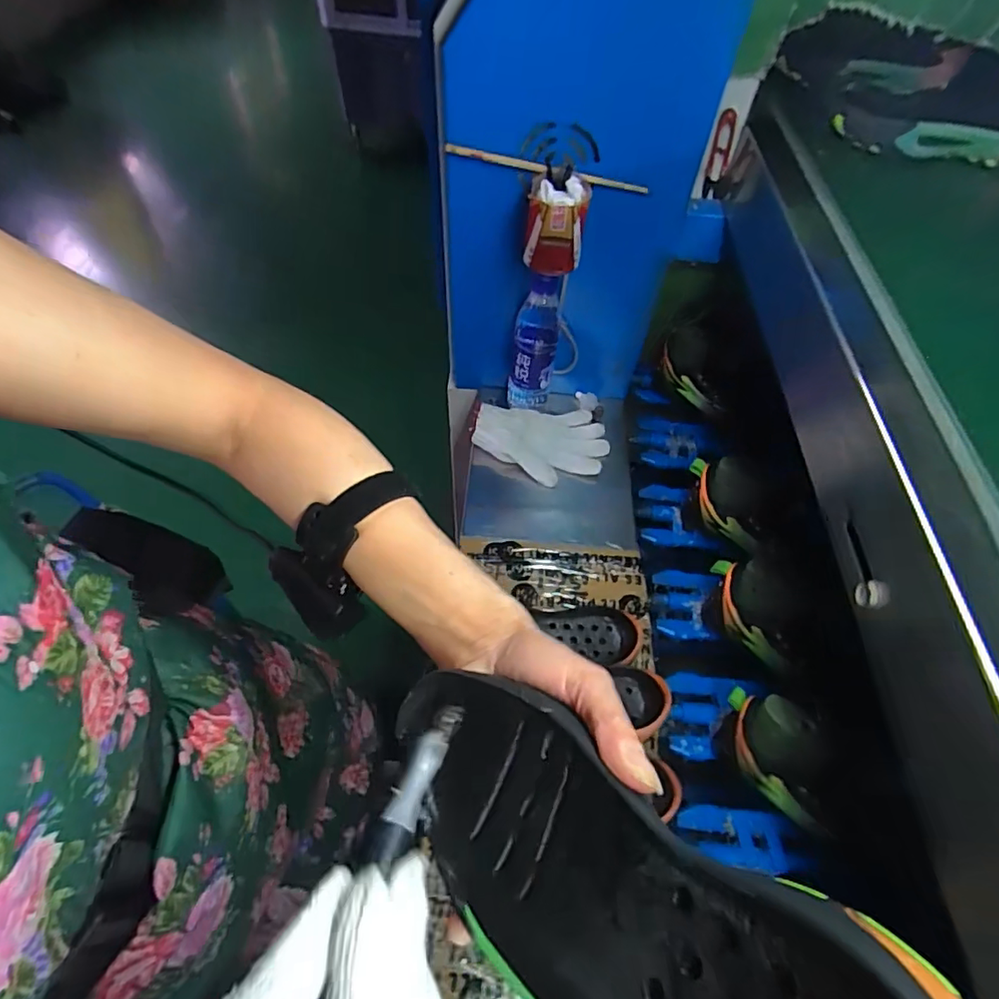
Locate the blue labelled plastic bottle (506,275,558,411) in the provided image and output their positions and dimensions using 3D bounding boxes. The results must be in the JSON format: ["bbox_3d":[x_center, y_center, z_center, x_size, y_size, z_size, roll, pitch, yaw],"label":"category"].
[{"bbox_3d":[0.048,-0.217,0.767,0.064,0.214,0.064,7,54,2],"label":"blue labelled plastic bottle"}]

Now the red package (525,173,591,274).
[{"bbox_3d":[0.062,-0.303,0.606,0.063,0.087,0.058,8,54,2],"label":"red package"}]

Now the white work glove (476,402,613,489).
[{"bbox_3d":[0.060,-0.082,0.792,0.192,0.031,0.116,7,65,-13],"label":"white work glove"}]

